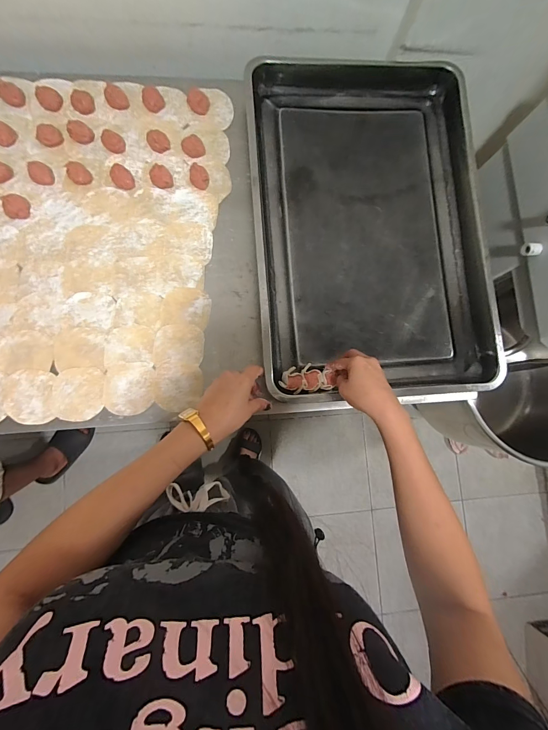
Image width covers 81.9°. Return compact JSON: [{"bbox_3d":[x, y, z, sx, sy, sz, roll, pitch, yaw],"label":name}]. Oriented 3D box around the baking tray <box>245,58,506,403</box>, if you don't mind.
[{"bbox_3d":[0.159,-0.245,0.539,0.382,0.058,0.585,-2,85,-7],"label":"baking tray"}]

